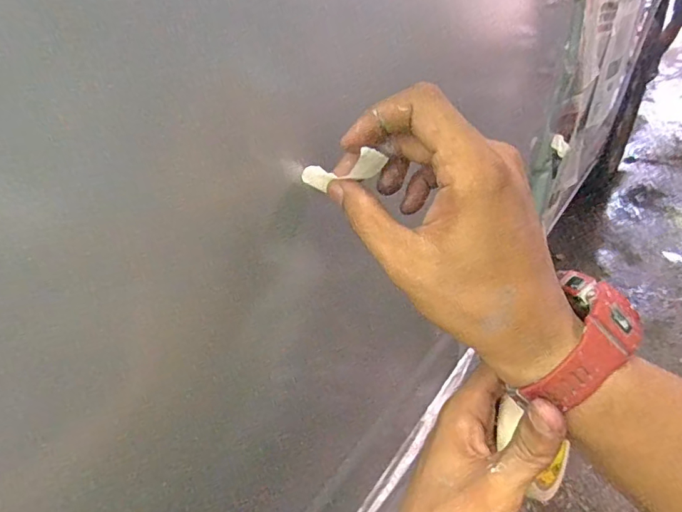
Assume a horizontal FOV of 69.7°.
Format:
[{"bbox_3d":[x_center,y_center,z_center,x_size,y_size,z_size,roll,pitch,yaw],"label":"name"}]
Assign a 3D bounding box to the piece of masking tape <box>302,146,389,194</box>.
[{"bbox_3d":[0.001,-0.046,0.267,0.049,0.017,0.011,-5,26,35],"label":"piece of masking tape"}]

